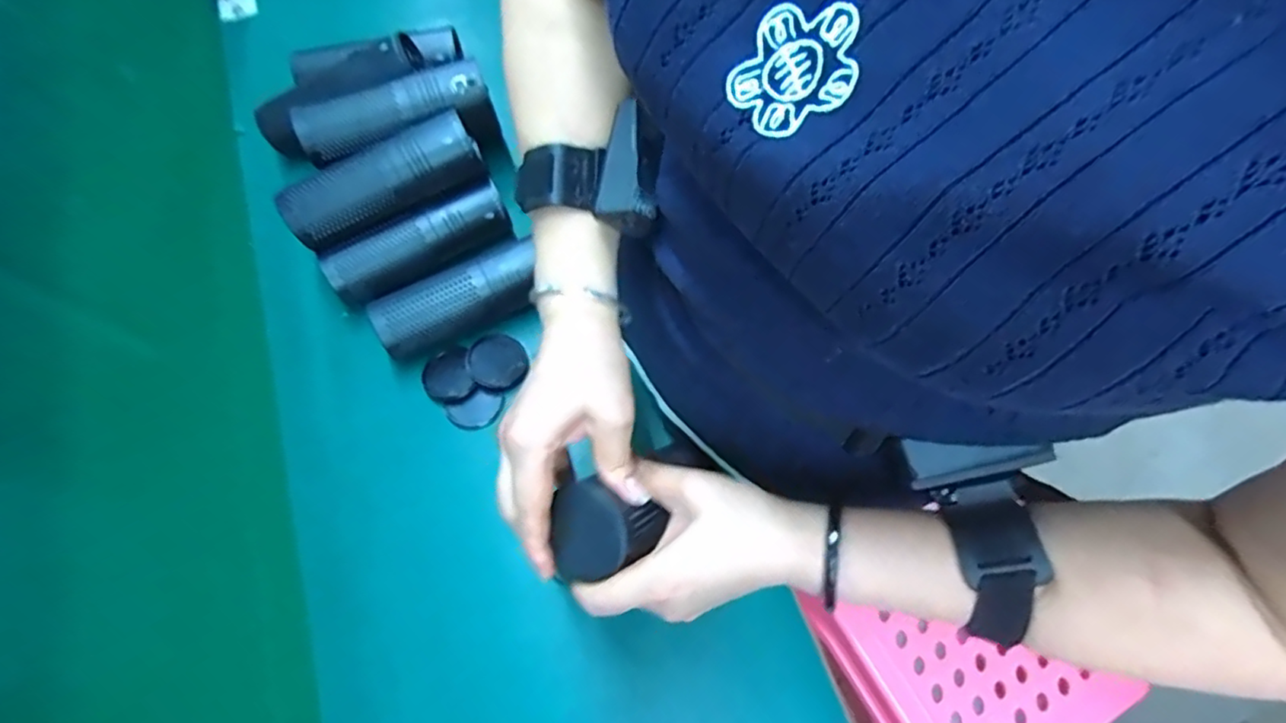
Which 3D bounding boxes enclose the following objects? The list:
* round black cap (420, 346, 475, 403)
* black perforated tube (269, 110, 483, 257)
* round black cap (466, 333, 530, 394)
[{"bbox_3d":[-0.167,0.013,0.519,0.041,0.008,0.044,-1,67,2],"label":"round black cap"},{"bbox_3d":[-0.222,-0.155,0.515,0.165,0.042,0.055,-29,69,-10],"label":"black perforated tube"},{"bbox_3d":[-0.124,0.001,0.522,0.051,0.008,0.047,-1,67,2],"label":"round black cap"}]

